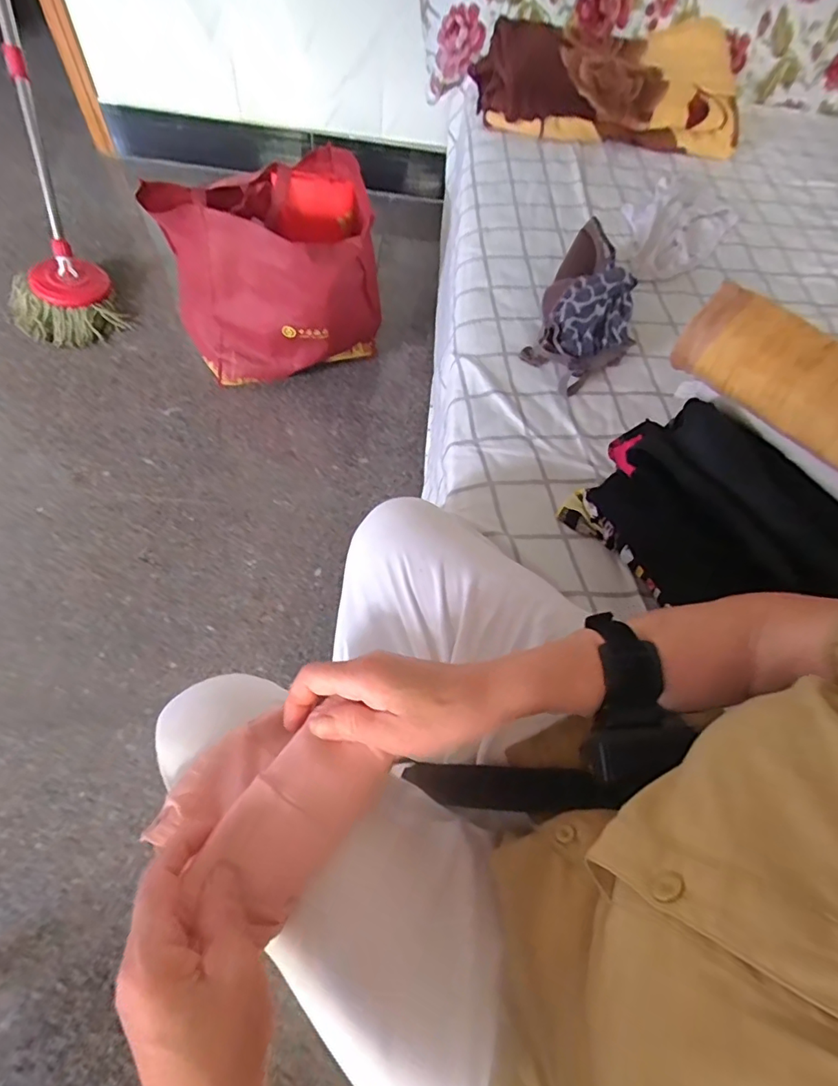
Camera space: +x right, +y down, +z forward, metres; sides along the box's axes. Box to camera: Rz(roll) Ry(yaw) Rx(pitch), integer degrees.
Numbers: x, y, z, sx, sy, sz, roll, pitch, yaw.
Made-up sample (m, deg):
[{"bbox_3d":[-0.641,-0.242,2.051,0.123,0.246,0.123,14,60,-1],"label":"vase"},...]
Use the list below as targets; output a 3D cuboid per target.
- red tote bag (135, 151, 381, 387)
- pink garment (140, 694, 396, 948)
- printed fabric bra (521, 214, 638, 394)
[{"bbox_3d":[-0.303,-0.564,1.061,0.424,0.299,0.331,-5,61,-9],"label":"red tote bag"},{"bbox_3d":[-0.092,0.152,0.308,0.103,0.028,0.106,31,64,14],"label":"pink garment"},{"bbox_3d":[0.219,-0.309,0.664,0.111,0.079,0.254,22,60,6],"label":"printed fabric bra"}]

